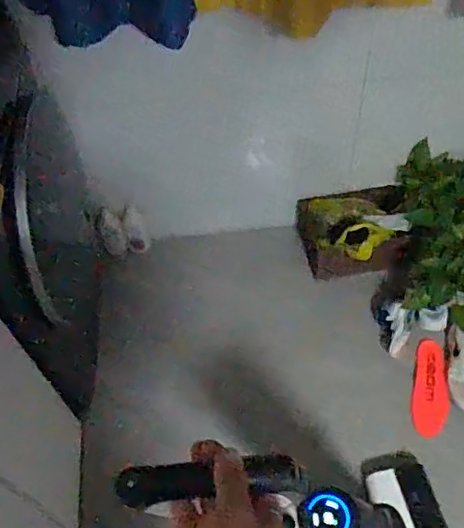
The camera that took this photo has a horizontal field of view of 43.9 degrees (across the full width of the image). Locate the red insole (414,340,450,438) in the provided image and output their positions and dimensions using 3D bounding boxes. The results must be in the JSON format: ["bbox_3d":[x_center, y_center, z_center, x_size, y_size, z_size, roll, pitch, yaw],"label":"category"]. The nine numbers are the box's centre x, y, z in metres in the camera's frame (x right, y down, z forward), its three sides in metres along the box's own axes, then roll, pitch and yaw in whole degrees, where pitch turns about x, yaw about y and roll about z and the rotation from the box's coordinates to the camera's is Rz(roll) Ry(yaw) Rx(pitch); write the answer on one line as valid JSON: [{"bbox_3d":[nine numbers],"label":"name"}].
[{"bbox_3d":[0.552,0.342,1.588,0.093,0.006,0.257,3,78,11],"label":"red insole"}]

